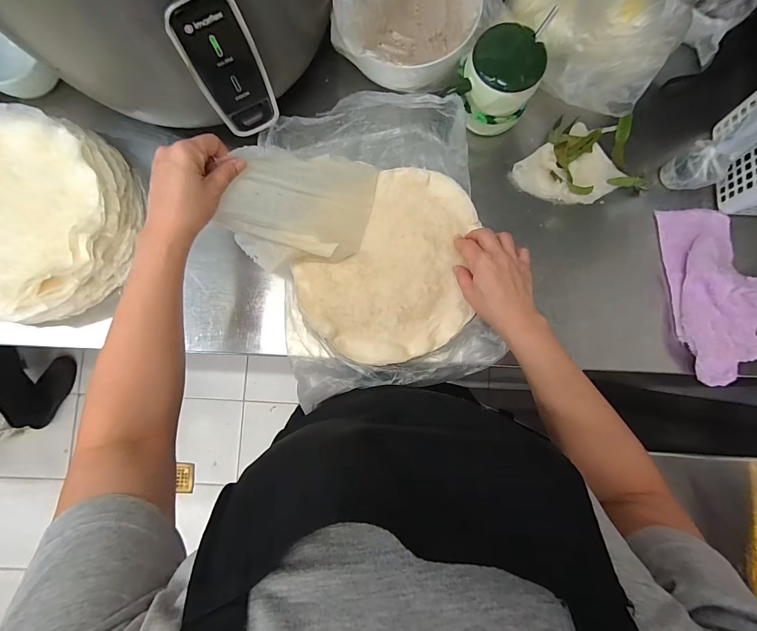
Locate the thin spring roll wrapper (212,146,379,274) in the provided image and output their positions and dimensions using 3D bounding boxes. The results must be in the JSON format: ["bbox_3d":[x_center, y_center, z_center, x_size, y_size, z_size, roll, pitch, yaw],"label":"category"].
[{"bbox_3d":[-0.090,-0.131,0.423,0.181,0.080,0.119,-12,85,-2],"label":"thin spring roll wrapper"}]

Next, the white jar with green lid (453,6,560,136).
[{"bbox_3d":[0.151,-0.302,0.442,0.091,0.090,0.092,0,85,-1],"label":"white jar with green lid"}]

